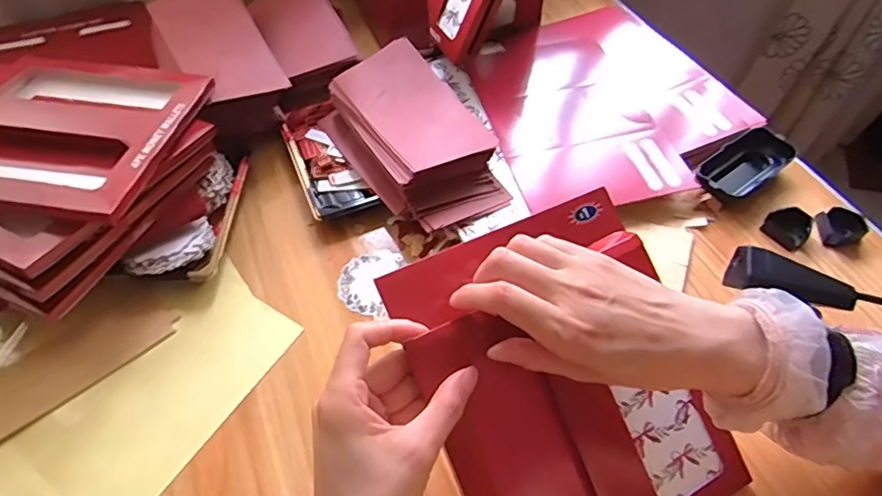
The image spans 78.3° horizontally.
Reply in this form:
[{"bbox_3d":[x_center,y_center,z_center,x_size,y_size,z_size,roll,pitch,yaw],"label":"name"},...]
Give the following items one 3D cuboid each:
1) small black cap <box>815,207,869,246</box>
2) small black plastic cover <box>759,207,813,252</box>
[{"bbox_3d":[0.381,-0.020,0.518,0.033,0.021,0.035,0,55,0],"label":"small black cap"},{"bbox_3d":[0.333,-0.021,0.520,0.038,0.016,0.035,37,63,23],"label":"small black plastic cover"}]

